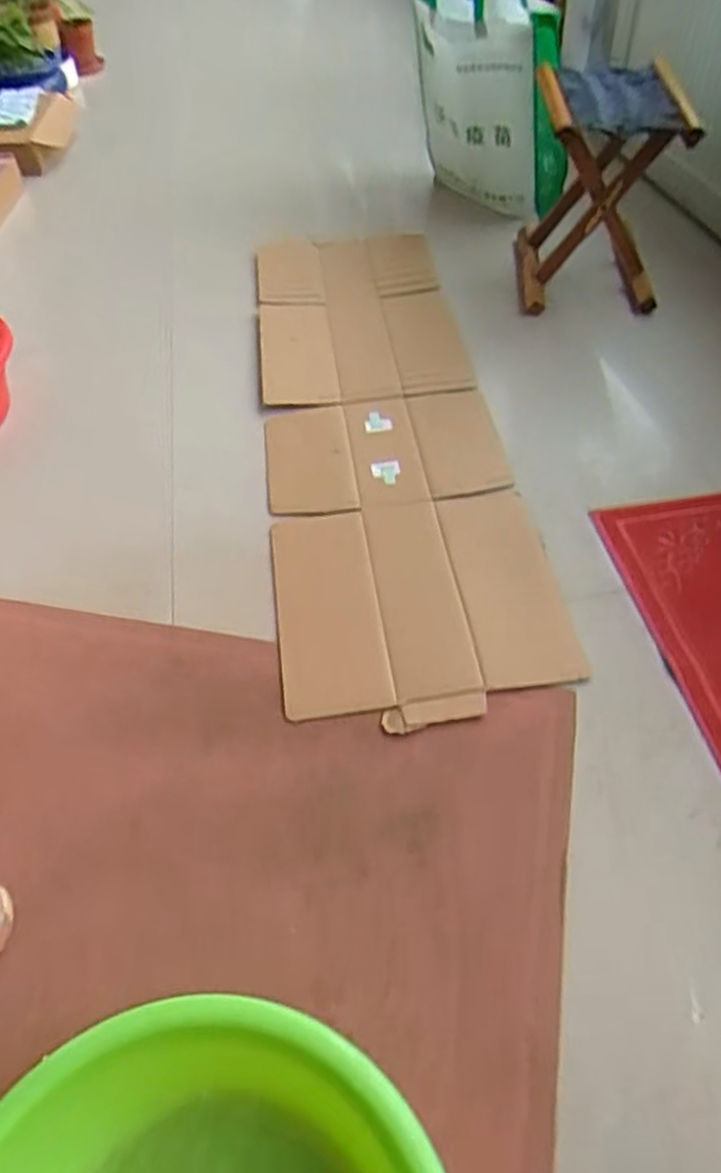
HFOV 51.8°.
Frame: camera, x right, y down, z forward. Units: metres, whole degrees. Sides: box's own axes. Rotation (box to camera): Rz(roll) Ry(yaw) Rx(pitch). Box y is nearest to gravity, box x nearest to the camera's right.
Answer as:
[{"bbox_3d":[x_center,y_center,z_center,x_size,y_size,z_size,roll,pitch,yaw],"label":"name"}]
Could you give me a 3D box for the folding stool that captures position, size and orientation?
[{"bbox_3d":[0.413,-0.707,1.319,0.243,0.330,0.321,4,50,8],"label":"folding stool"}]

